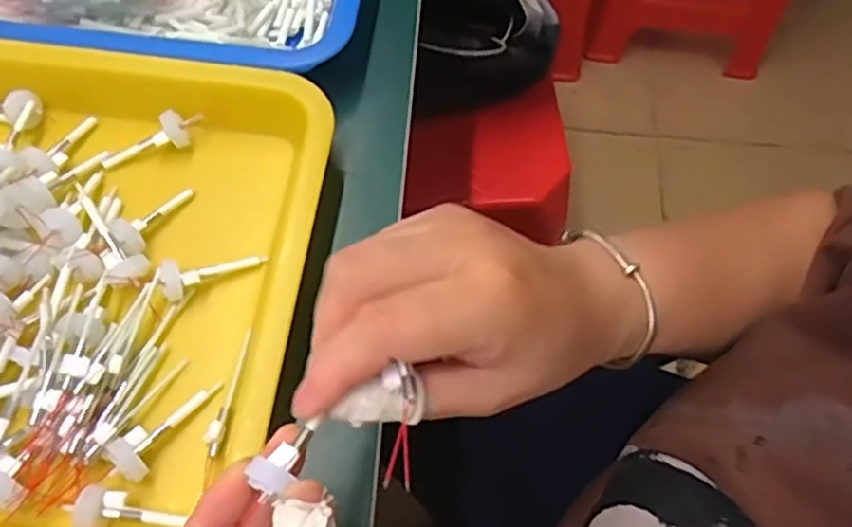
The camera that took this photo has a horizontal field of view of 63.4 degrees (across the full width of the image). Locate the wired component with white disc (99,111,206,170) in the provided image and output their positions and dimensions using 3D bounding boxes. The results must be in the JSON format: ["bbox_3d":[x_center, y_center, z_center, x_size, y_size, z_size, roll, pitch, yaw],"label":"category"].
[{"bbox_3d":[-0.149,-0.068,0.378,0.057,0.017,0.015,-33,68,-19],"label":"wired component with white disc"}]

